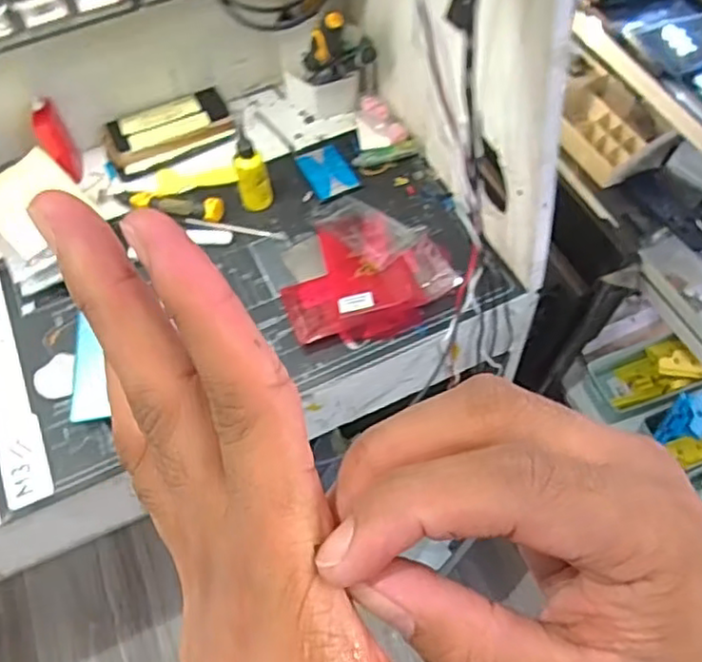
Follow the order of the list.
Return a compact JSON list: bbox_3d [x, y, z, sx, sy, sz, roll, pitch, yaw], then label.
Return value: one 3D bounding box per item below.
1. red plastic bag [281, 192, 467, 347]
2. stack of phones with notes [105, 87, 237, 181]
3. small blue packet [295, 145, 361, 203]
[{"bbox_3d":[0.005,-0.080,0.764,0.182,0.030,0.200,-19,59,-9],"label":"red plastic bag"},{"bbox_3d":[-0.238,-0.263,0.872,0.163,0.032,0.094,-25,60,-12],"label":"stack of phones with notes"},{"bbox_3d":[-0.031,-0.202,0.839,0.054,0.009,0.085,-24,60,-11],"label":"small blue packet"}]

